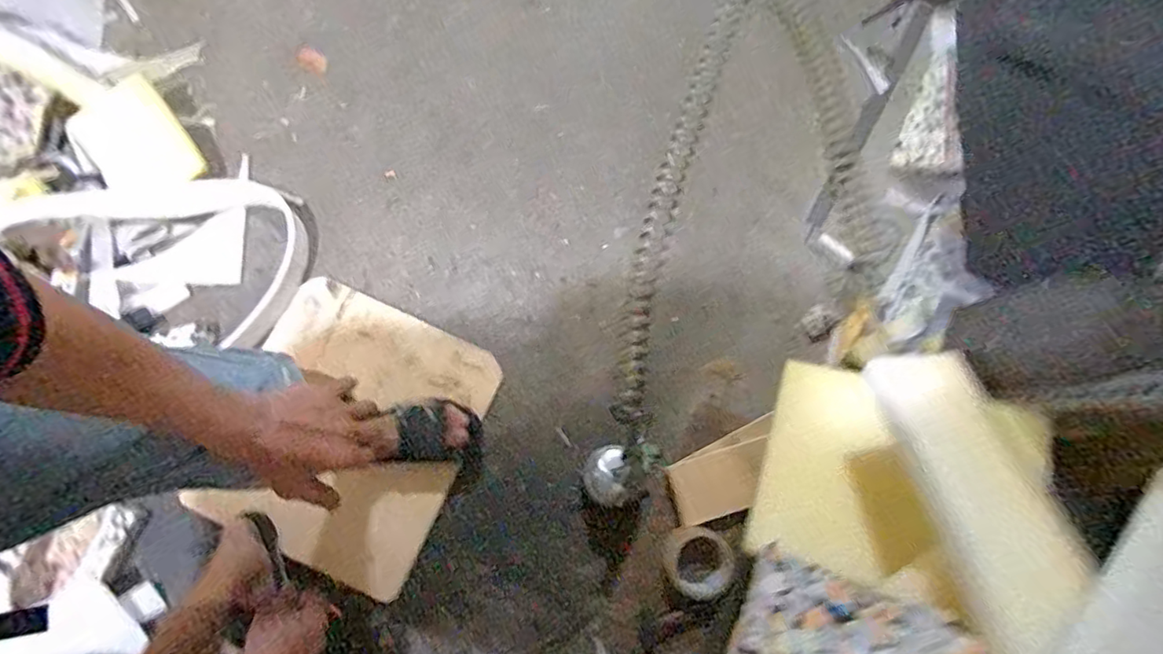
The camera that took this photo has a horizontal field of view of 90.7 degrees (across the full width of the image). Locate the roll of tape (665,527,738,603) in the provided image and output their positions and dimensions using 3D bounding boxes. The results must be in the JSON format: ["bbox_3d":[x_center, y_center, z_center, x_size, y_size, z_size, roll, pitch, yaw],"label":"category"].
[{"bbox_3d":[0.174,0.348,0.847,0.096,0.031,0.100,1,79,-3],"label":"roll of tape"}]

